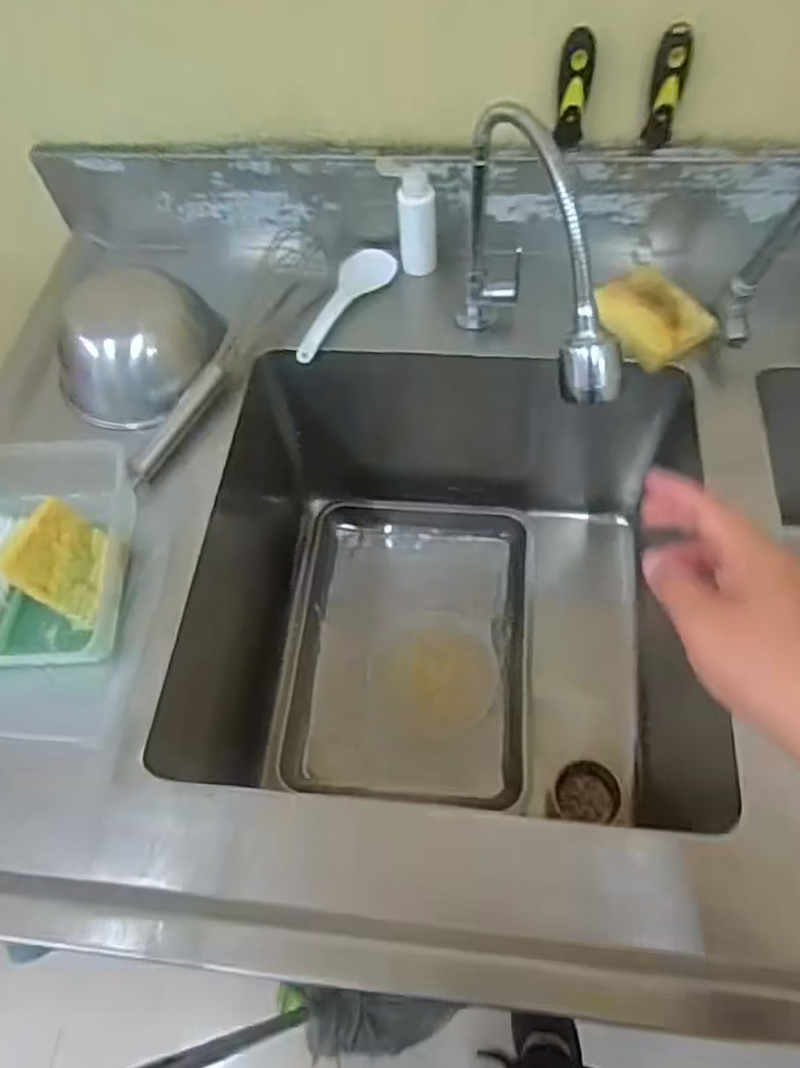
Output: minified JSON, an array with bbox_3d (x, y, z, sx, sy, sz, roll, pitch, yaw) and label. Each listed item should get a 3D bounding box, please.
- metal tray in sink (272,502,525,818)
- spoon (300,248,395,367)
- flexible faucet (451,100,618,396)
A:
[{"bbox_3d":[0.013,0.139,0.908,0.287,0.046,0.390,3,61,6],"label":"metal tray in sink"},{"bbox_3d":[-0.066,-0.260,0.807,0.052,0.016,0.175,28,66,19],"label":"spoon"},{"bbox_3d":[0.119,-0.205,0.626,0.048,0.257,0.249,-17,60,-5],"label":"flexible faucet"}]

